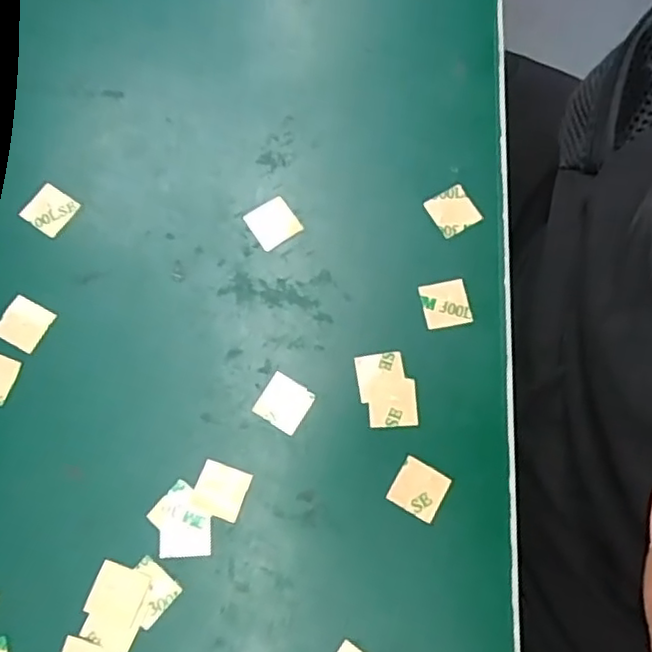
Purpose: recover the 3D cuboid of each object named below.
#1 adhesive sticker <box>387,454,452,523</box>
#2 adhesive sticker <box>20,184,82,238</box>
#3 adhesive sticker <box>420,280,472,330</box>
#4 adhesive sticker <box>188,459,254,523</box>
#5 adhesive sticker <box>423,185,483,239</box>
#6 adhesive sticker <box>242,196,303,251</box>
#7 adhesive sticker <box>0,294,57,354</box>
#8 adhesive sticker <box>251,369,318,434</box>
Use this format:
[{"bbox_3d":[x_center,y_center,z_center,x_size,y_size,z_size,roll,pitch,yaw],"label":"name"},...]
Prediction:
[{"bbox_3d":[0.029,0.051,0.201,0.015,0.004,0.015,28,76,9],"label":"adhesive sticker"},{"bbox_3d":[-0.096,-0.041,0.224,0.015,0.004,0.016,33,78,4],"label":"adhesive sticker"},{"bbox_3d":[0.040,-0.008,0.216,0.015,0.004,0.015,-12,76,-2],"label":"adhesive sticker"},{"bbox_3d":[-0.033,0.051,0.201,0.016,0.004,0.015,18,75,4],"label":"adhesive sticker"},{"bbox_3d":[0.044,-0.040,0.225,0.015,0.004,0.016,-28,77,-6],"label":"adhesive sticker"},{"bbox_3d":[-0.019,-0.036,0.222,0.016,0.004,0.016,-35,78,-8],"label":"adhesive sticker"},{"bbox_3d":[-0.100,-0.001,0.214,0.015,0.004,0.015,27,76,4],"label":"adhesive sticker"},{"bbox_3d":[-0.013,0.025,0.208,0.016,0.004,0.015,30,76,10],"label":"adhesive sticker"}]

